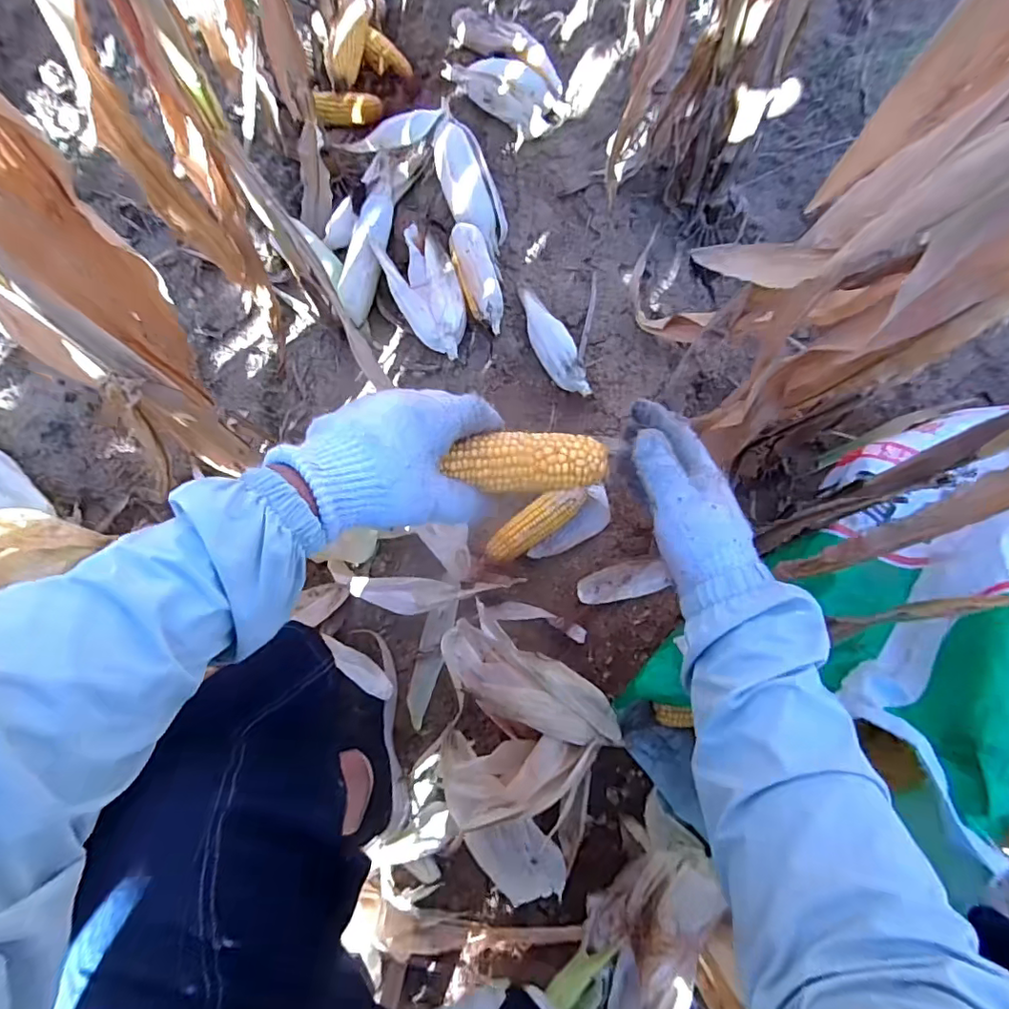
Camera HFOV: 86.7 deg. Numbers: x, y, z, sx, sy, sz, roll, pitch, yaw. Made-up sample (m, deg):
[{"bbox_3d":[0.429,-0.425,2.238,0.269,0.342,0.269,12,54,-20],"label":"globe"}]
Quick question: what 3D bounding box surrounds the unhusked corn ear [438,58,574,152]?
[{"bbox_3d":[0.005,-0.697,0.915,0.222,0.073,0.079,12,74,-17],"label":"unhusked corn ear"}]

